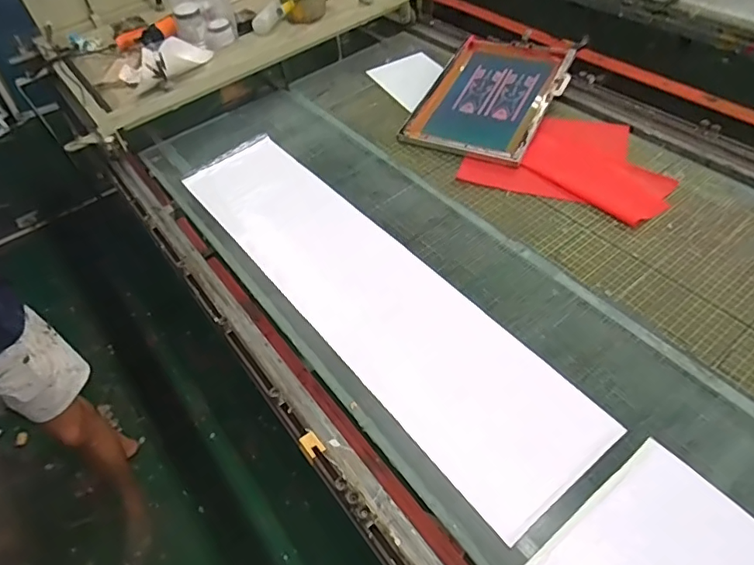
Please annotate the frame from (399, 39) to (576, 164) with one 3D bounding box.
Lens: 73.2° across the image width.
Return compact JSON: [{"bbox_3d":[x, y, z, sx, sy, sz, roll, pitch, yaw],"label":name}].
[{"bbox_3d":[0.377,-0.626,1.679,0.412,0.043,0.613,18,62,24],"label":"frame"}]

